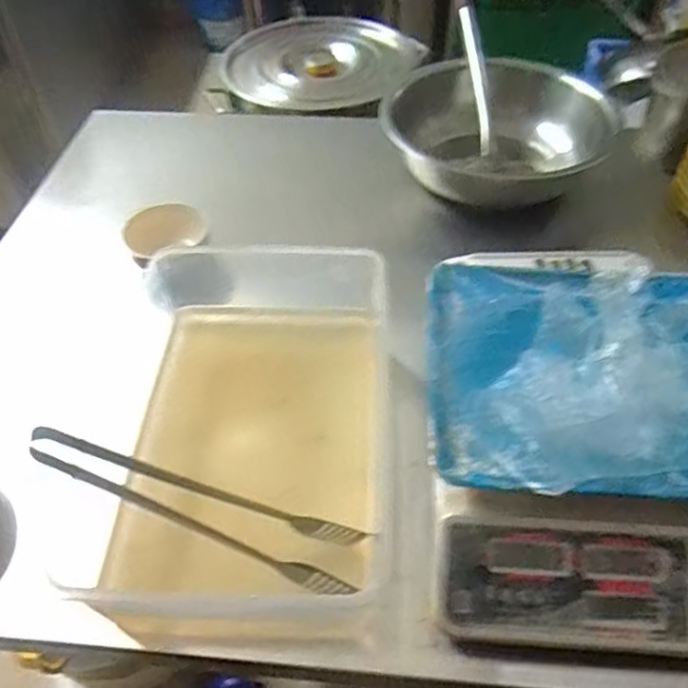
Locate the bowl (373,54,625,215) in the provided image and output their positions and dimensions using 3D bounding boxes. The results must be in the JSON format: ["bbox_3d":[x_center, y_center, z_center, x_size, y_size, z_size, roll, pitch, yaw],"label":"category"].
[{"bbox_3d":[0.196,-0.315,0.876,0.287,0.131,0.261,0,48,0],"label":"bowl"}]

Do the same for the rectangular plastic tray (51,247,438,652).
[{"bbox_3d":[-0.060,0.078,0.587,0.268,0.142,0.351,1,48,1],"label":"rectangular plastic tray"}]

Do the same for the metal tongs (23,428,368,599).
[{"bbox_3d":[-0.110,0.127,0.499,0.280,0.056,0.042,28,46,-16],"label":"metal tongs"}]

